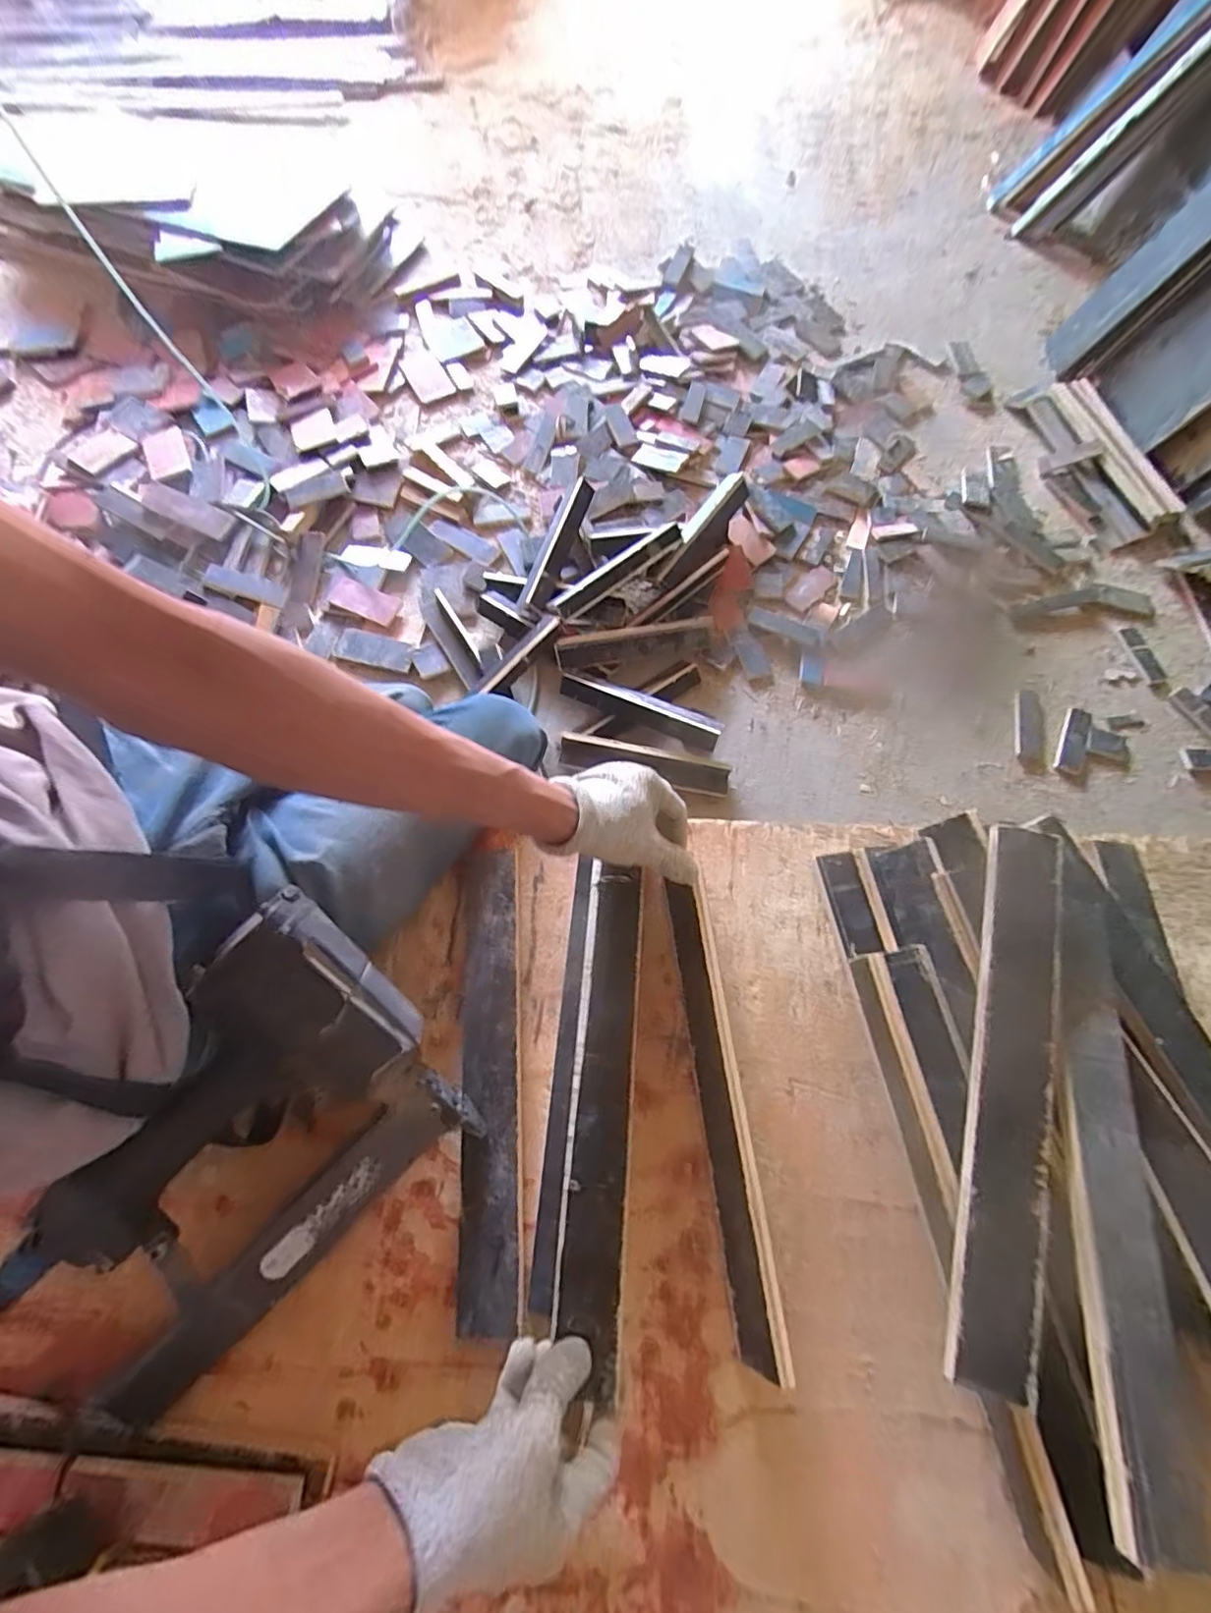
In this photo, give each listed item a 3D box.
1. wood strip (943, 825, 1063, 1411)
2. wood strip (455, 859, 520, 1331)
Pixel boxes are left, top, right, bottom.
[{"bbox_3d":[0.286,0.191,0.405,0.050,0.007,0.363,11,74,16],"label":"wood strip"},{"bbox_3d":[-0.102,0.215,0.496,0.049,0.020,0.372,-4,66,0],"label":"wood strip"}]

